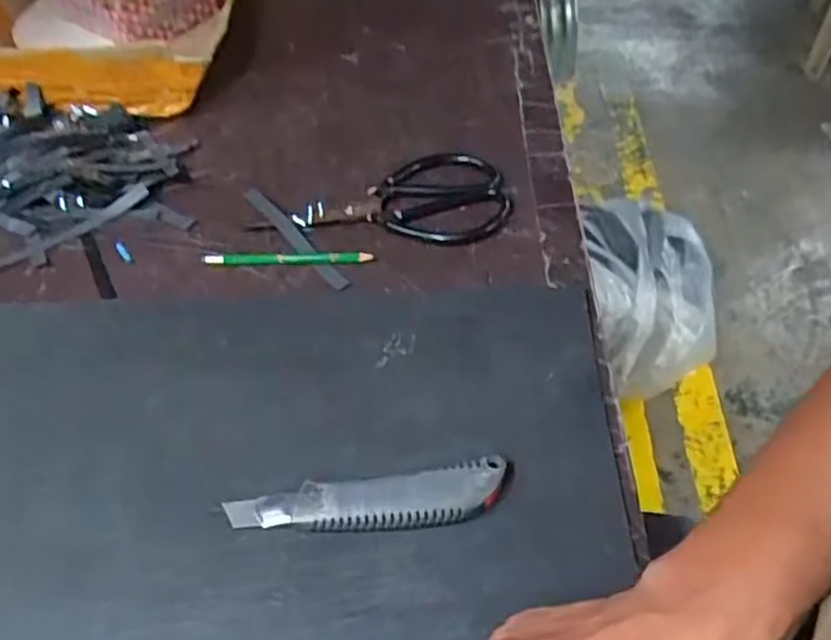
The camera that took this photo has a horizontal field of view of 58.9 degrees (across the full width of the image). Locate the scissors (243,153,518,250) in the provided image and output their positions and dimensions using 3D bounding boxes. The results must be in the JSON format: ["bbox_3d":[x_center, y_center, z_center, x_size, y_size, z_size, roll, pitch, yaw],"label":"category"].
[{"bbox_3d":[-0.030,-0.100,0.619,0.212,0.014,0.108,-7,50,-3],"label":"scissors"}]

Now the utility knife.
[{"bbox_3d":[-0.028,0.109,0.440,0.169,0.017,0.036,-5,50,-1],"label":"utility knife"}]

